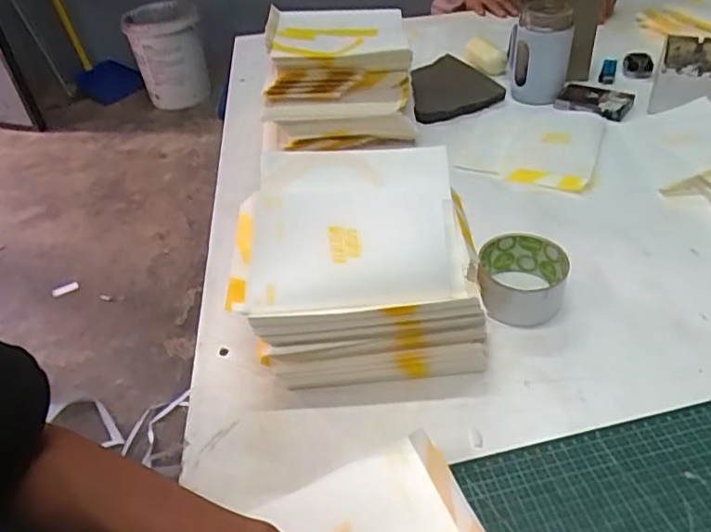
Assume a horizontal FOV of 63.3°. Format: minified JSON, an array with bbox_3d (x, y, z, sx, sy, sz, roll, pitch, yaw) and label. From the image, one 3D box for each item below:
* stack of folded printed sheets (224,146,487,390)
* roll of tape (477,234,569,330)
[{"bbox_3d":[0.001,-0.004,0.516,0.199,0.132,0.189,-4,40,0],"label":"stack of folded printed sheets"},{"bbox_3d":[0.158,0.013,0.549,0.079,0.050,0.080,-2,40,2],"label":"roll of tape"}]

